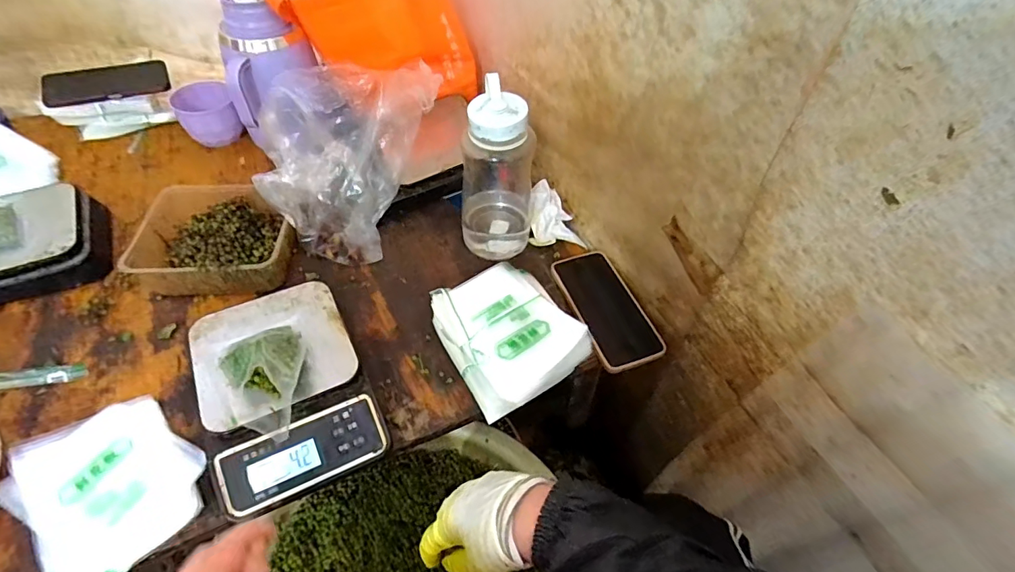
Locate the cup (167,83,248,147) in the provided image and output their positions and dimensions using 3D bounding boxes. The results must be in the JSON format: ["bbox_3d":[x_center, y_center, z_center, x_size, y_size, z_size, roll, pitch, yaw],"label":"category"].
[{"bbox_3d":[-0.472,-0.271,0.752,0.086,0.068,0.071,-21,55,-20],"label":"cup"}]

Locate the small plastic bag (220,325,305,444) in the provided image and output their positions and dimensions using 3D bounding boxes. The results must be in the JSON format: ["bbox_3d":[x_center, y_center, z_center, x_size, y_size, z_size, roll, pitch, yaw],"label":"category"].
[{"bbox_3d":[-0.224,0.081,0.441,0.072,0.048,0.127,-23,56,-21],"label":"small plastic bag"}]

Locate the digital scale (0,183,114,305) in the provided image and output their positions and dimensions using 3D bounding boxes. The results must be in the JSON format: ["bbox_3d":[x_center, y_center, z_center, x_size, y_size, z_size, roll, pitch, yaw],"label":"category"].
[{"bbox_3d":[-0.616,-0.041,0.566,0.217,0.055,0.153,-23,56,-21],"label":"digital scale"}]

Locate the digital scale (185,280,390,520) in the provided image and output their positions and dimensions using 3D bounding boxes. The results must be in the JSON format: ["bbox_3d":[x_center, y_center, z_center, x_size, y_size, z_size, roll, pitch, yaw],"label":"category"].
[{"bbox_3d":[-0.226,0.101,0.484,0.146,0.054,0.209,-21,55,-20],"label":"digital scale"}]

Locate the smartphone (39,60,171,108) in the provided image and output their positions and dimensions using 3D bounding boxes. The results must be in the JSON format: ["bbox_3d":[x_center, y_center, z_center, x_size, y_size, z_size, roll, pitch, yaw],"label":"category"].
[{"bbox_3d":[-0.615,-0.314,0.729,0.160,0.012,0.063,-19,80,-22],"label":"smartphone"}]

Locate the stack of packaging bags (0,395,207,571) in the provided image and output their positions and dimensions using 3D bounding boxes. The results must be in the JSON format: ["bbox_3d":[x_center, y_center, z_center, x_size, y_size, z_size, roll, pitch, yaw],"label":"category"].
[{"bbox_3d":[-0.362,0.176,0.429,0.163,0.018,0.126,34,56,22],"label":"stack of packaging bags"}]

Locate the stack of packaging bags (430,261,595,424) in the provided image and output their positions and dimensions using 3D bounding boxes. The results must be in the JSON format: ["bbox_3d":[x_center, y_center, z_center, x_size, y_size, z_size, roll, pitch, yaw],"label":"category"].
[{"bbox_3d":[0.001,0.056,0.525,0.126,0.073,0.151,-29,58,-25],"label":"stack of packaging bags"}]

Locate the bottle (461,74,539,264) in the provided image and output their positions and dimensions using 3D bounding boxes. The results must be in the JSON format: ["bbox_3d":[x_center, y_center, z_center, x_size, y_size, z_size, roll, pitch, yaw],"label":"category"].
[{"bbox_3d":[-0.008,-0.128,0.586,0.078,0.208,0.077,26,54,16],"label":"bottle"}]

